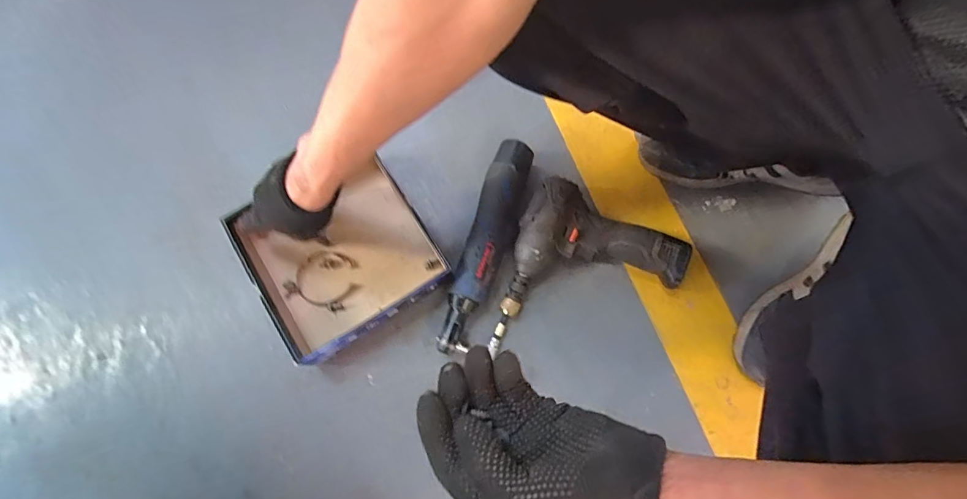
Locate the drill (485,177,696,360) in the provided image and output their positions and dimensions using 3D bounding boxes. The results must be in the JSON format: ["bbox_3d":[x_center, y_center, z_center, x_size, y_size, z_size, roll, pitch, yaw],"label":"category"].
[{"bbox_3d":[0.127,0.042,0.546,0.197,0.068,0.206,20,76,6],"label":"drill"}]

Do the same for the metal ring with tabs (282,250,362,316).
[{"bbox_3d":[-0.201,0.041,0.569,0.075,0.013,0.082,0,75,1],"label":"metal ring with tabs"}]

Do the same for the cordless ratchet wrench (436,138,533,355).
[{"bbox_3d":[0.005,-0.005,0.566,0.051,0.053,0.274,16,76,5],"label":"cordless ratchet wrench"}]

